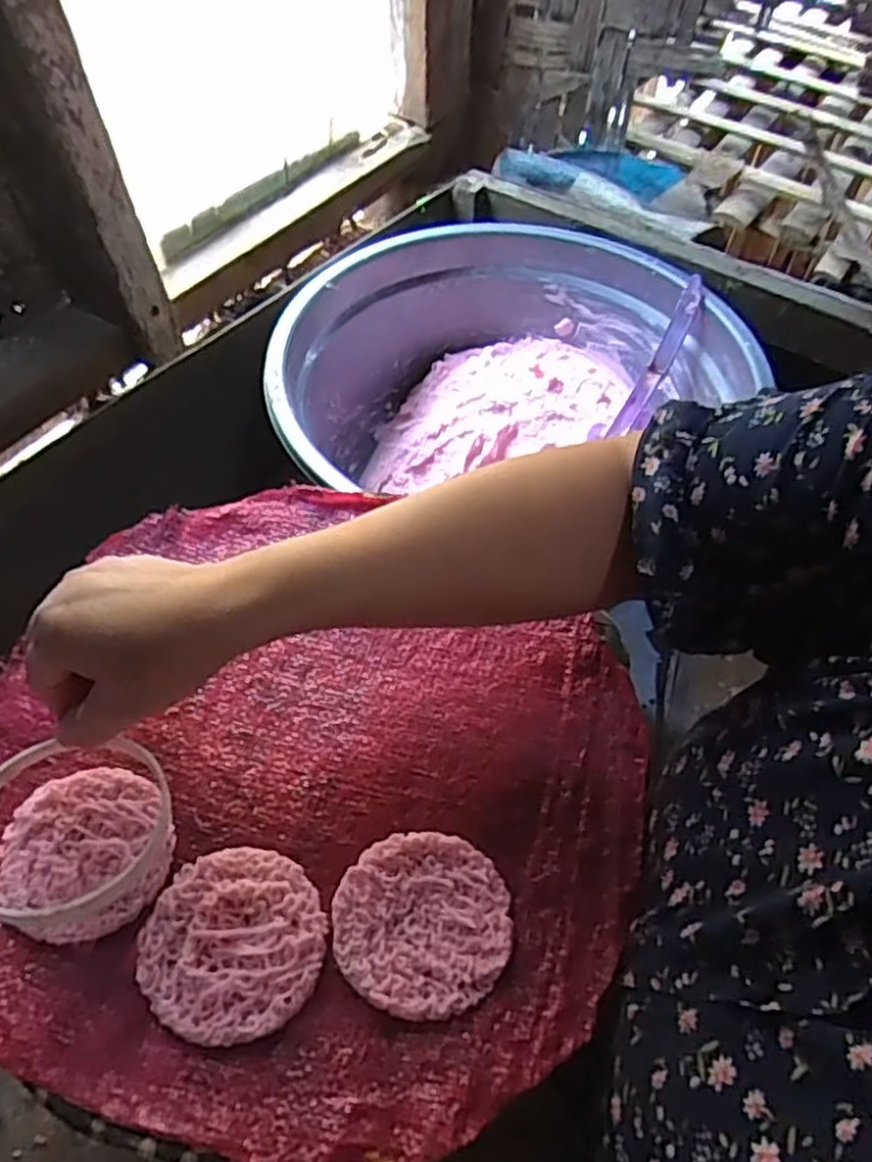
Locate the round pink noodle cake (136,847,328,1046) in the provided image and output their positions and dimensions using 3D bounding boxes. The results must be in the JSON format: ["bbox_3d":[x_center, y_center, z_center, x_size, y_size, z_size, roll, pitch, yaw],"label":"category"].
[{"bbox_3d":[-0.090,0.160,0.337,0.078,0.005,0.076,2,52,-2],"label":"round pink noodle cake"}]

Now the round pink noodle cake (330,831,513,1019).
[{"bbox_3d":[-0.007,0.153,0.343,0.078,0.005,0.074,2,52,-2],"label":"round pink noodle cake"}]

